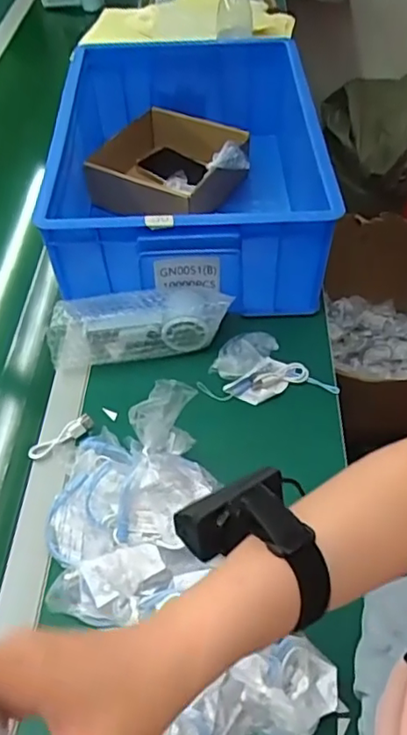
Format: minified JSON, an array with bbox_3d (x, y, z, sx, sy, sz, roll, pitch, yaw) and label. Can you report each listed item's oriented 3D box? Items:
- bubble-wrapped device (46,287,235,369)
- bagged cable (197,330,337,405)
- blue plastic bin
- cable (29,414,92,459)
[{"bbox_3d":[-0.079,-0.057,0.711,0.213,0.064,0.074,-7,51,-4],"label":"bubble-wrapped device"},{"bbox_3d":[0.071,-0.004,0.703,0.151,0.025,0.091,-9,51,-6],"label":"bagged cable"},{"bbox_3d":[-0.018,-0.287,0.834,0.348,0.165,0.460,-4,50,-1],"label":"blue plastic bin"},{"bbox_3d":[-0.158,0.076,0.645,0.077,0.012,0.020,-31,56,-22],"label":"cable"}]

